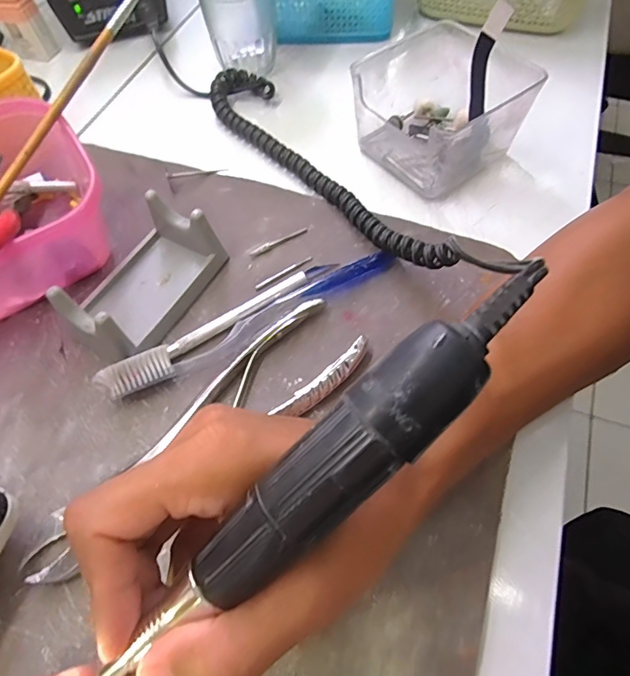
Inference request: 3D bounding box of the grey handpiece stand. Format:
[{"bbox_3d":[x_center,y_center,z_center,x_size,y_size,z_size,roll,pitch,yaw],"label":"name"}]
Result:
[{"bbox_3d":[-0.106,-0.036,0.277,0.060,0.039,0.094,23,62,15],"label":"grey handpiece stand"}]

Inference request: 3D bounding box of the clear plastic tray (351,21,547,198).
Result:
[{"bbox_3d":[0.089,-0.167,0.333,0.099,0.063,0.110,-38,65,-20],"label":"clear plastic tray"}]

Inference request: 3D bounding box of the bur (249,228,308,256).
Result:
[{"bbox_3d":[-0.024,-0.065,0.313,0.043,0.005,0.006,-31,63,-16],"label":"bur"}]

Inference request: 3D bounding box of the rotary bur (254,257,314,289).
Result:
[{"bbox_3d":[-0.020,-0.043,0.300,0.042,0.004,0.005,-32,63,-17],"label":"rotary bur"}]

